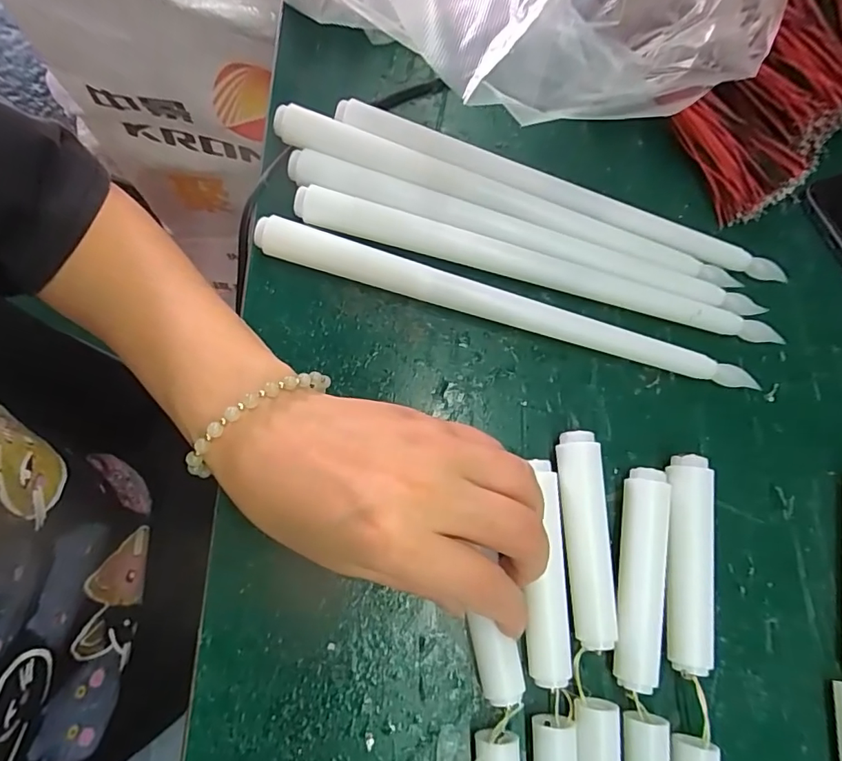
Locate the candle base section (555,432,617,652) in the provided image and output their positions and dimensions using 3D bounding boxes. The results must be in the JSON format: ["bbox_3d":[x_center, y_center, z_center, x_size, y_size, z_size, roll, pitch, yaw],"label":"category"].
[{"bbox_3d":[0.070,0.068,0.219,0.020,0.020,0.086,1,72,-2],"label":"candle base section"}]

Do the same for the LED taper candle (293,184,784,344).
[{"bbox_3d":[0.058,-0.059,0.259,0.248,0.018,0.016,15,72,3],"label":"LED taper candle"}]

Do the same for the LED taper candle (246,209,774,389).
[{"bbox_3d":[0.039,-0.039,0.253,0.250,0.018,0.016,16,73,3],"label":"LED taper candle"}]

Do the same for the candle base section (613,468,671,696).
[{"bbox_3d":[0.093,0.083,0.216,0.018,0.018,0.087,11,72,1],"label":"candle base section"}]

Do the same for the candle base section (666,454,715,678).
[{"bbox_3d":[0.115,0.078,0.219,0.020,0.019,0.087,6,72,0],"label":"candle base section"}]

